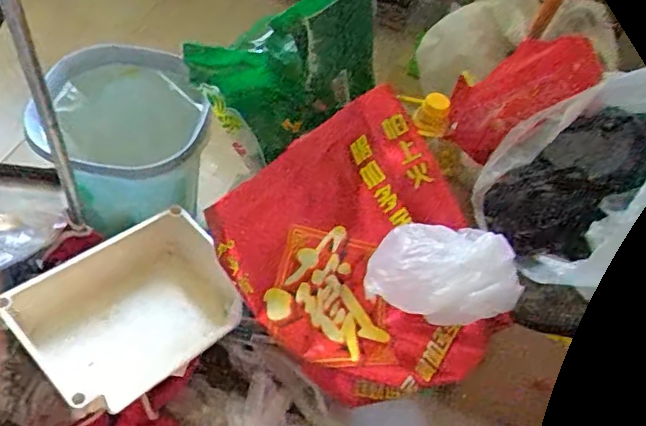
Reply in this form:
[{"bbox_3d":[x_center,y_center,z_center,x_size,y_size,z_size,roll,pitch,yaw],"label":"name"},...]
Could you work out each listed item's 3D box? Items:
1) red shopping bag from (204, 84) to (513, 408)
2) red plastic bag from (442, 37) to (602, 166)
[{"bbox_3d":[0.082,0.066,0.833,0.355,0.220,0.355,38,64,17],"label":"red shopping bag"},{"bbox_3d":[0.302,-0.188,0.941,0.072,0.255,0.120,18,52,-35],"label":"red plastic bag"}]

